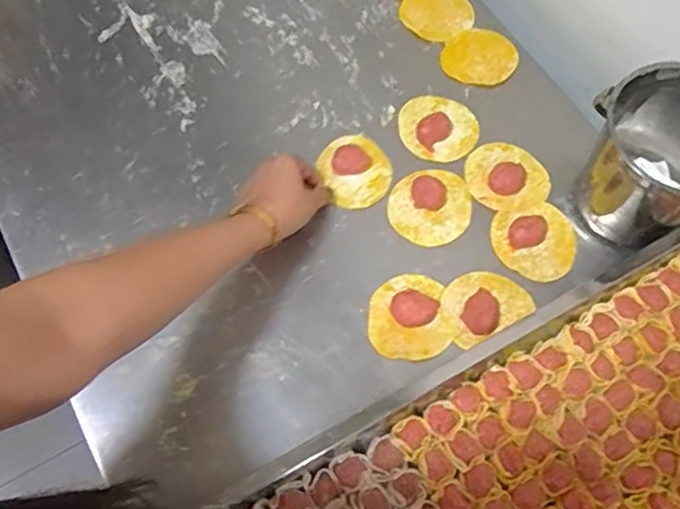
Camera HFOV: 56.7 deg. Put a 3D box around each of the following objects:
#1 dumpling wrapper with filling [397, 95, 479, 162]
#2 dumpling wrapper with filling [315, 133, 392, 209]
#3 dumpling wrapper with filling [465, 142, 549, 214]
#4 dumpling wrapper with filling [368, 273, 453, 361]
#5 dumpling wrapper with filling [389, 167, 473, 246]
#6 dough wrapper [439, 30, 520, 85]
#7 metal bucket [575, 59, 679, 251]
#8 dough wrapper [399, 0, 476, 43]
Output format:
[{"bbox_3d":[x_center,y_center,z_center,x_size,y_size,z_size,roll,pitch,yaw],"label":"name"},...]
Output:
[{"bbox_3d":[0.108,-0.144,0.688,0.084,0.019,0.083,0,68,0],"label":"dumpling wrapper with filling"},{"bbox_3d":[0.015,-0.088,0.652,0.070,0.011,0.079,-27,70,-10],"label":"dumpling wrapper with filling"},{"bbox_3d":[0.176,-0.088,0.665,0.082,0.016,0.075,-13,69,-5],"label":"dumpling wrapper with filling"},{"bbox_3d":[0.065,0.059,0.604,0.074,0.019,0.082,-9,68,-3],"label":"dumpling wrapper with filling"},{"bbox_3d":[0.094,-0.051,0.652,0.082,0.010,0.081,10,69,4],"label":"dumpling wrapper with filling"},{"bbox_3d":[0.162,-0.230,0.732,0.083,0.004,0.075,7,71,10],"label":"dough wrapper"},{"bbox_3d":[0.301,-0.090,0.595,0.130,0.136,0.118,31,72,12],"label":"metal bucket"},{"bbox_3d":[0.116,-0.288,0.755,0.084,0.008,0.071,-8,68,-3],"label":"dough wrapper"}]

